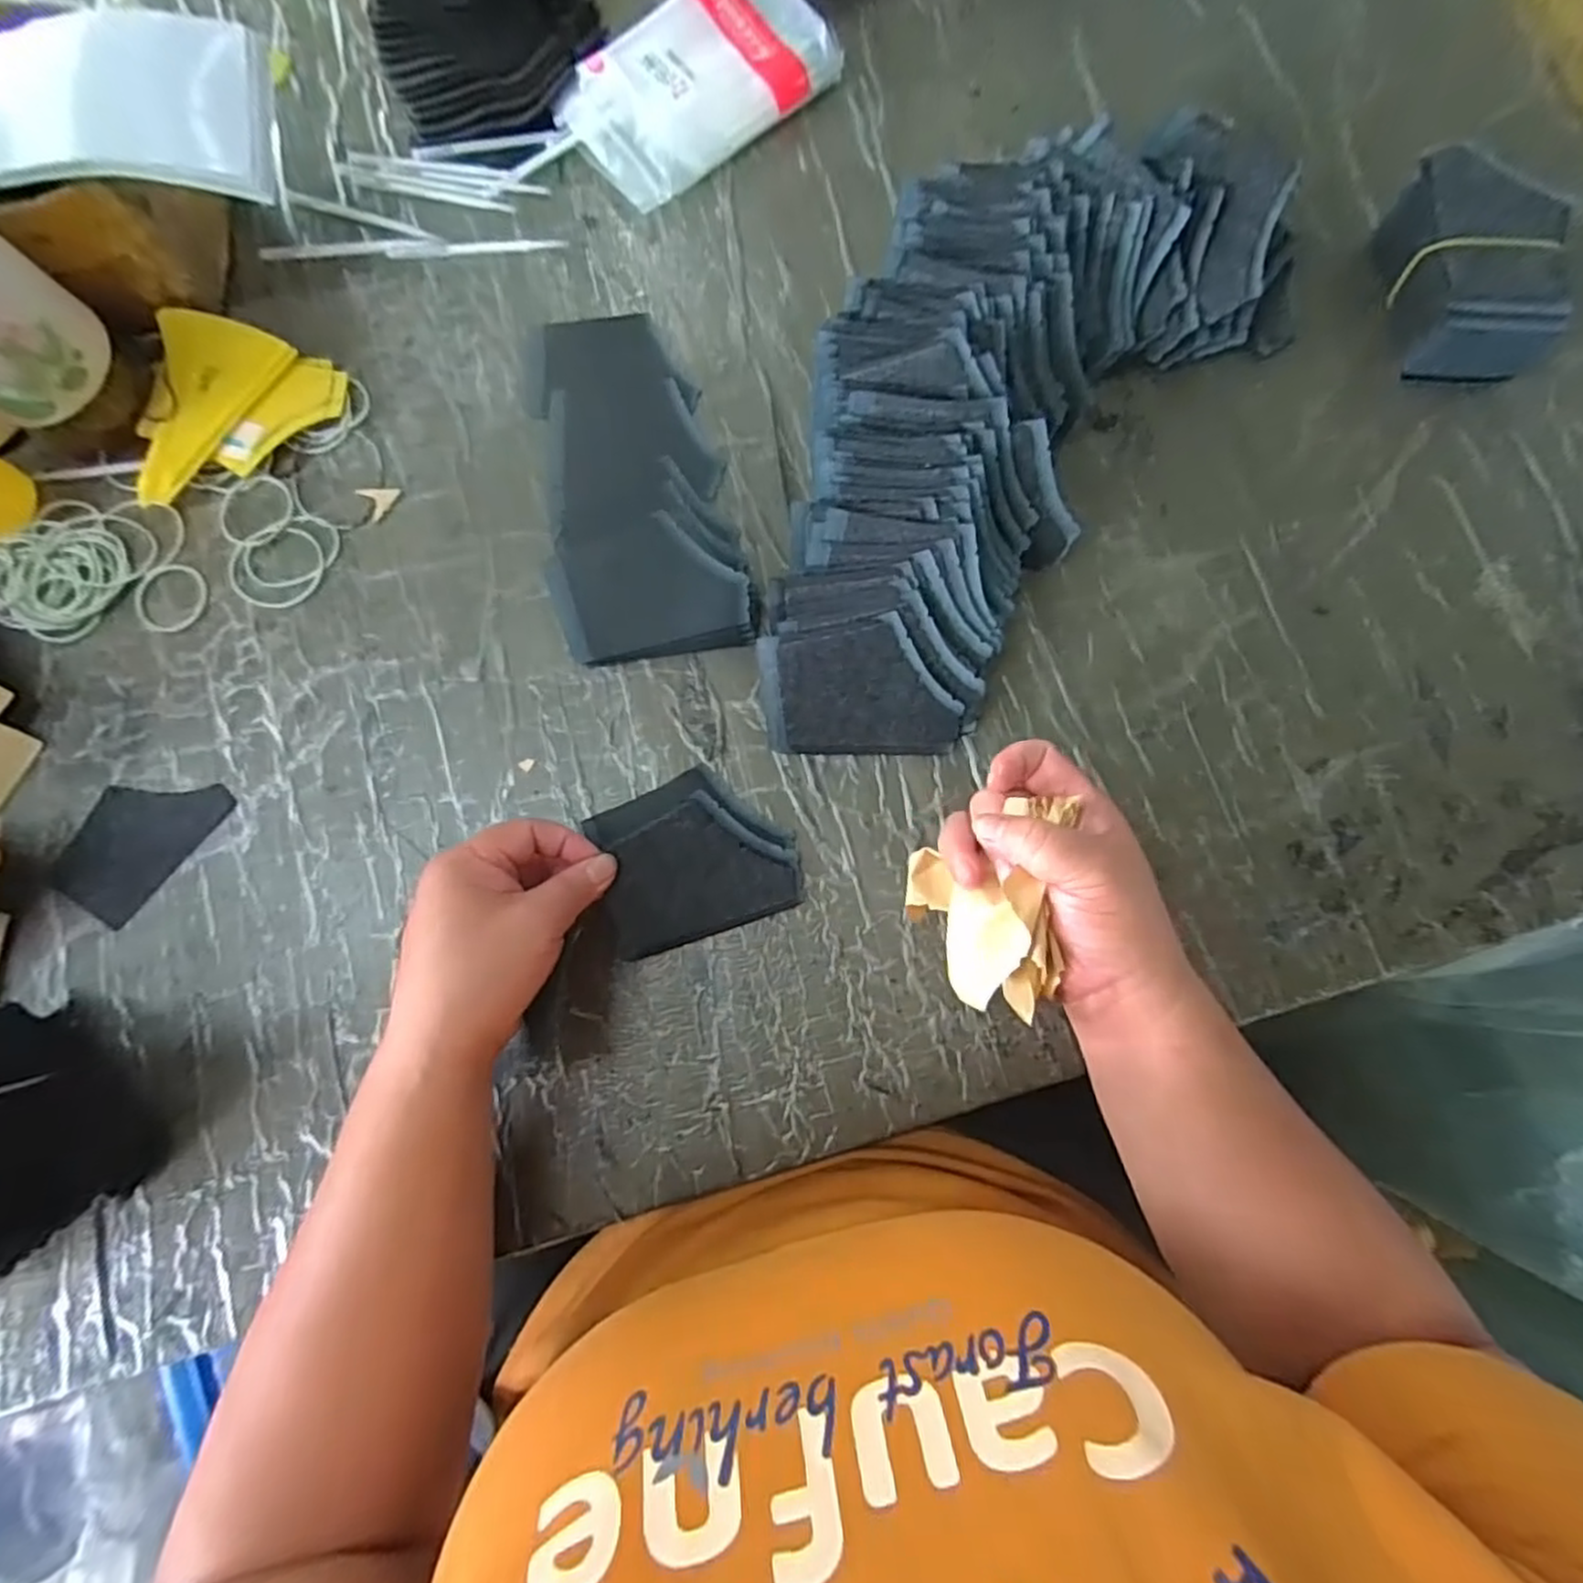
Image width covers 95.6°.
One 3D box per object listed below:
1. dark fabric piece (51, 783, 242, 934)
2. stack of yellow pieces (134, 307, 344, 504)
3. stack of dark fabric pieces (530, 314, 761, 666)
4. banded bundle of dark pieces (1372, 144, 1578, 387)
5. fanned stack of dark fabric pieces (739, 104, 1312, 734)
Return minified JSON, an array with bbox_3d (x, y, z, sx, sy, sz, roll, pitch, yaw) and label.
[{"bbox_3d":[-0.366,0.024,0.402,0.061,0.004,0.091,36,84,6],"label":"dark fabric piece"},{"bbox_3d":[-0.335,-0.231,0.437,0.109,0.015,0.118,3,82,2],"label":"stack of yellow pieces"},{"bbox_3d":[-0.096,-0.185,0.424,0.106,0.016,0.223,-14,81,-1],"label":"stack of dark fabric pieces"},{"bbox_3d":[0.384,-0.294,0.407,0.071,0.046,0.113,-4,81,1],"label":"banded bundle of dark pieces"},{"bbox_3d":[0.103,-0.204,0.395,0.206,0.056,0.417,38,84,6],"label":"fanned stack of dark fabric pieces"}]

